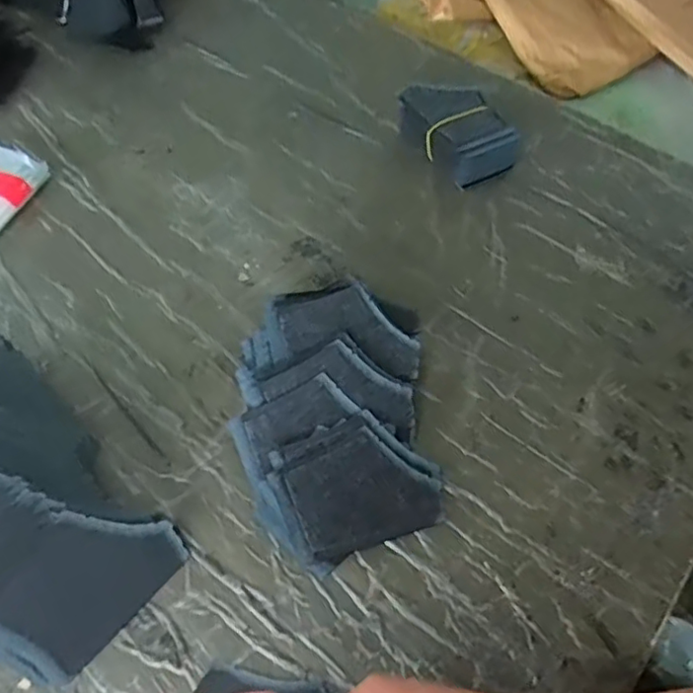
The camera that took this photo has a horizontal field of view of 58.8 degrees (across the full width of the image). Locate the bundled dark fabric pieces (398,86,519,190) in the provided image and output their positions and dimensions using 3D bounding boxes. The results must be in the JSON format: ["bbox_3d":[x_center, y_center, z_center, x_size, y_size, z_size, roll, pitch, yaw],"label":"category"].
[{"bbox_3d":[0.108,-0.209,0.601,0.071,0.048,0.113,-30,61,-18],"label":"bundled dark fabric pieces"}]

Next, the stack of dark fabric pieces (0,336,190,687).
[{"bbox_3d":[-0.229,0.086,0.401,0.123,0.065,0.256,-39,77,-23],"label":"stack of dark fabric pieces"}]

